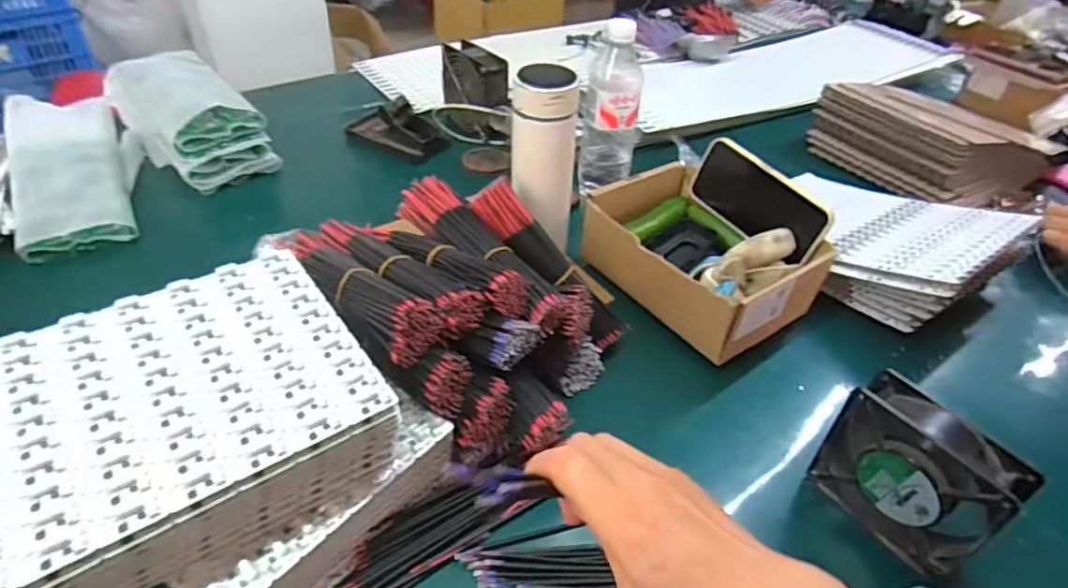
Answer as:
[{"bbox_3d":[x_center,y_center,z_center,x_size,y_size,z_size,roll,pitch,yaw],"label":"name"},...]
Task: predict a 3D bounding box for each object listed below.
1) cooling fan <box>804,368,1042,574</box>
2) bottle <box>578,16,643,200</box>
[{"bbox_3d":[0.288,0.140,0.480,0.042,0.120,0.117,-23,47,-29],"label":"cooling fan"},{"bbox_3d":[0.100,-0.226,0.792,0.069,0.217,0.055,11,40,7],"label":"bottle"}]

